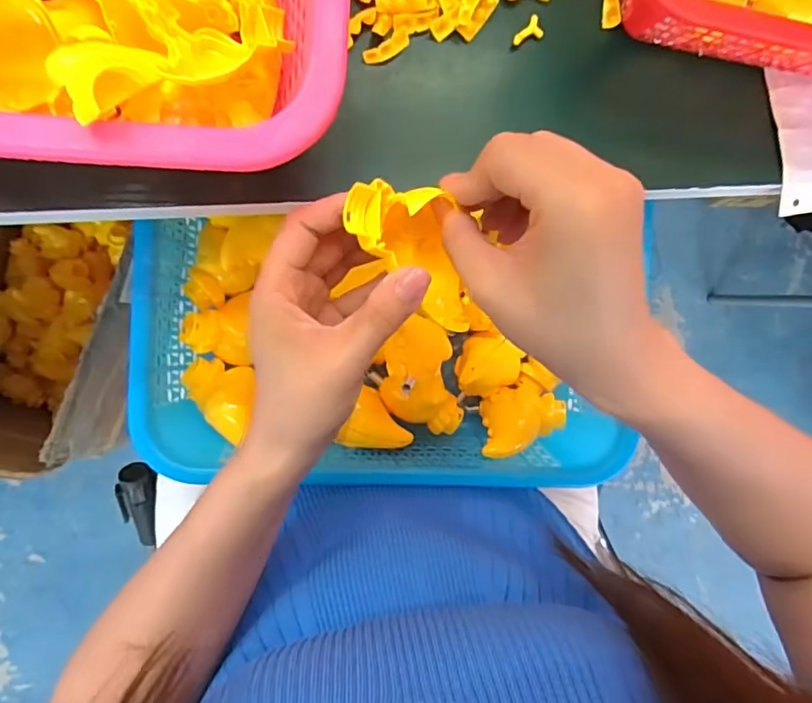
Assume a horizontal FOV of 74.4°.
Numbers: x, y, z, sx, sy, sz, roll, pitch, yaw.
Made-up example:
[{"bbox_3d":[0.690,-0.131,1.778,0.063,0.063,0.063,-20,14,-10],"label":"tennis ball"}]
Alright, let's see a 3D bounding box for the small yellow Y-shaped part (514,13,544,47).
[{"bbox_3d":[0.074,-0.197,0.327,0.020,0.004,0.013,-24,89,-9],"label":"small yellow Y-shaped part"}]

